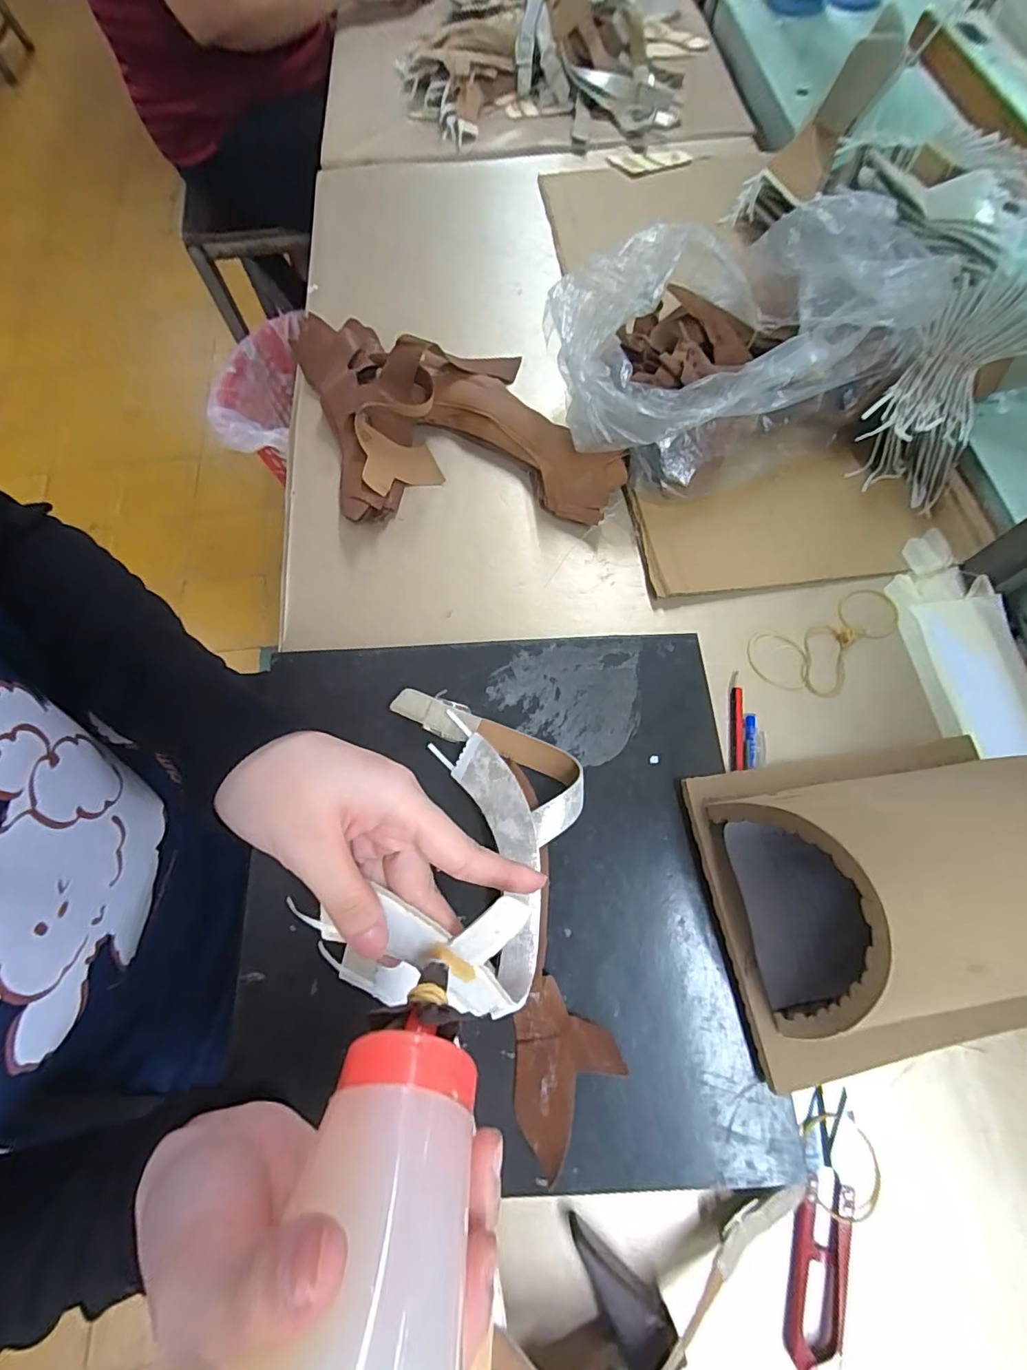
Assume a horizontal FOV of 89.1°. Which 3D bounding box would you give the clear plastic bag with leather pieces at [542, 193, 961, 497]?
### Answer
[{"bbox_3d":[0.171,-0.265,0.416,0.276,0.113,0.169,-19,71,-5],"label":"clear plastic bag with leather pieces"}]

